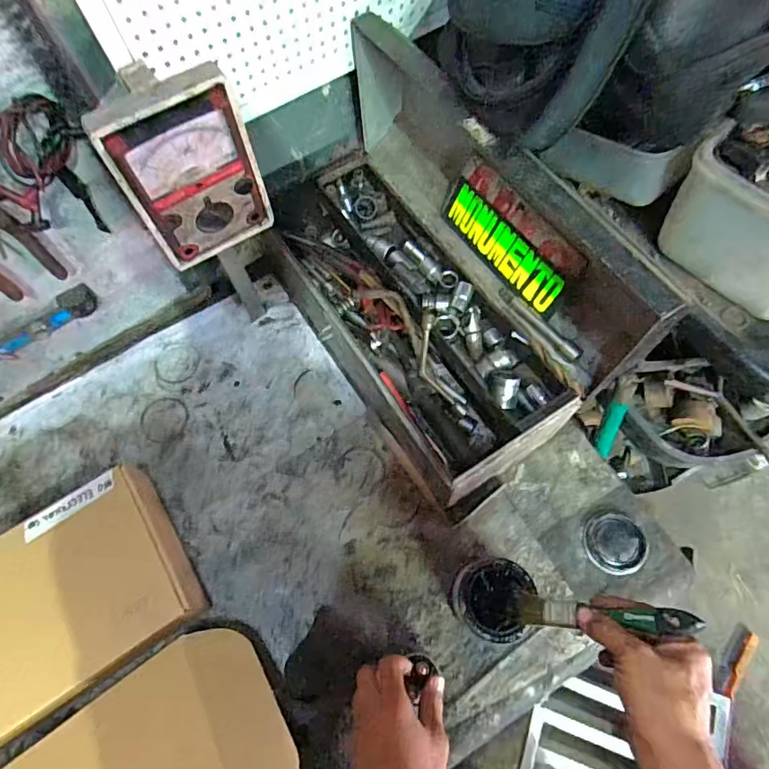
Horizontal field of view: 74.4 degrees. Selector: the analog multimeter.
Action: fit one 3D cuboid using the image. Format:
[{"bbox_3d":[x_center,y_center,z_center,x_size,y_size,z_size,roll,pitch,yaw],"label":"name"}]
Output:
[{"bbox_3d":[-0.186,-0.202,0.484,0.122,0.179,0.055,-33,70,-11],"label":"analog multimeter"}]

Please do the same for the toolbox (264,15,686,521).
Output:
[{"bbox_3d":[0.052,-0.137,0.677,0.291,0.223,0.495,-34,70,-11],"label":"toolbox"}]

